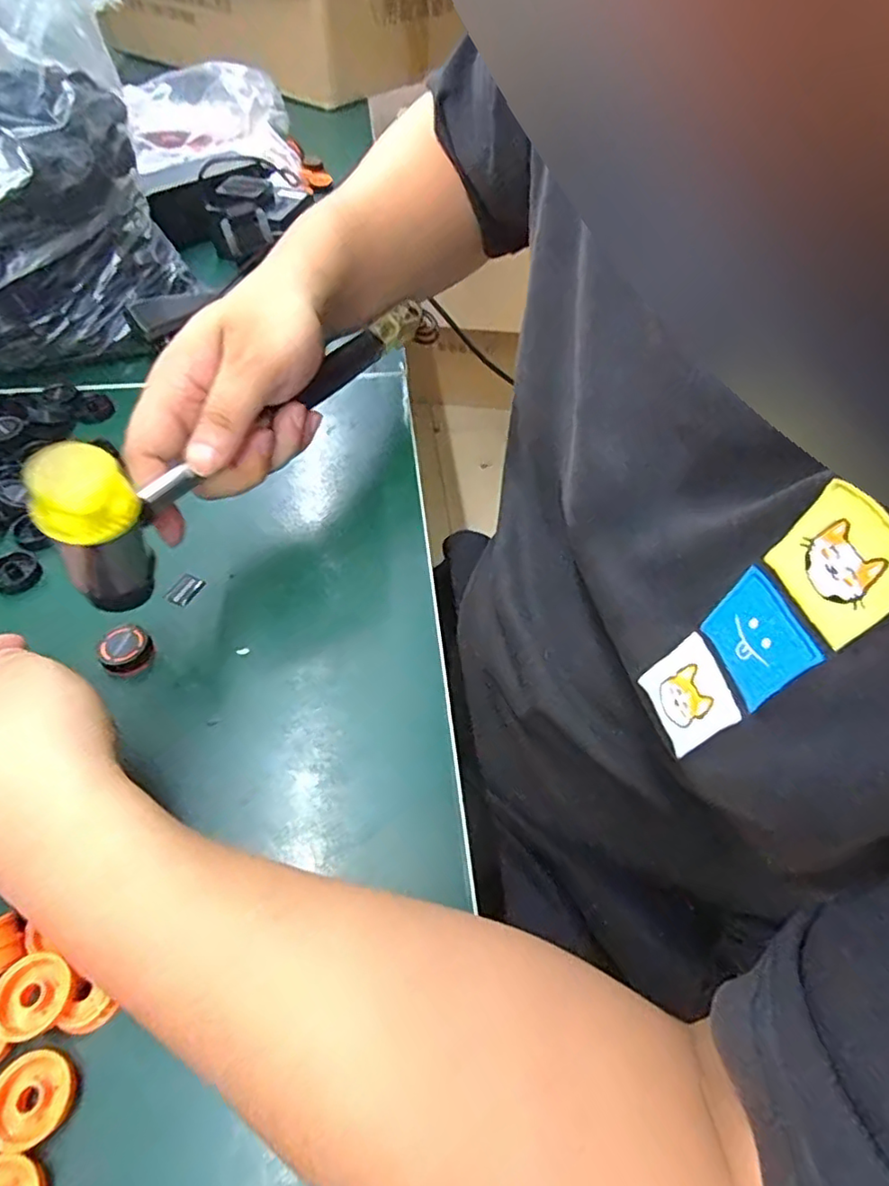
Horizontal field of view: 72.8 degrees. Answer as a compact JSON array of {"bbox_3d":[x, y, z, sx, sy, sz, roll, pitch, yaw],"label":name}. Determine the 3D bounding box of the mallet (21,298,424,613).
[{"bbox_3d":[-0.084,-0.090,0.305,0.034,0.057,0.253,25,48,17],"label":"mallet"}]

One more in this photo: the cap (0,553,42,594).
[{"bbox_3d":[-0.242,-0.011,0.340,0.025,0.005,0.024,0,53,0],"label":"cap"}]

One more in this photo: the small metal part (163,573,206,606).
[{"bbox_3d":[-0.149,-0.002,0.344,0.016,0.004,0.021,21,56,14],"label":"small metal part"}]

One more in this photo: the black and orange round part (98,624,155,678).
[{"bbox_3d":[-0.164,0.030,0.310,0.023,0.013,0.025,0,53,0],"label":"black and orange round part"}]

